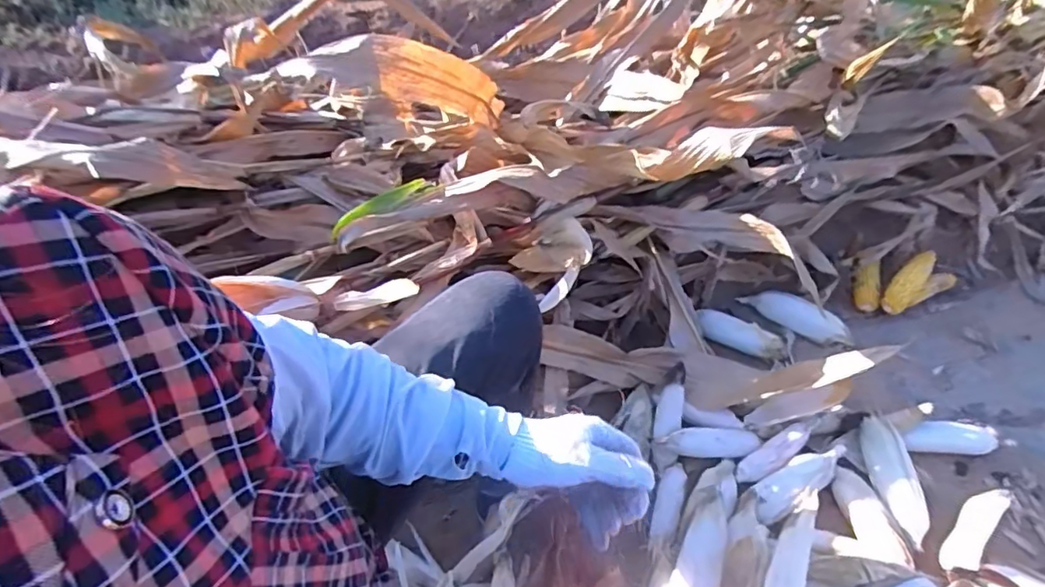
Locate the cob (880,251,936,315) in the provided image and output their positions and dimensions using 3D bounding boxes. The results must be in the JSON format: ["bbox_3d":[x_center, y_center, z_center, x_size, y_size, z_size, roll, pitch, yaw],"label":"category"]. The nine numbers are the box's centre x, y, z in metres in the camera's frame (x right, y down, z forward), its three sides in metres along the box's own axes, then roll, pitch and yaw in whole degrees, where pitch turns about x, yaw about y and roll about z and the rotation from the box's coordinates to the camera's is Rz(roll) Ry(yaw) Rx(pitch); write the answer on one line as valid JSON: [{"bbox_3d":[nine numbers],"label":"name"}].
[{"bbox_3d":[0.860,-0.029,1.246,0.057,0.044,0.180,39,84,31],"label":"cob"}]

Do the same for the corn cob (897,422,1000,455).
[{"bbox_3d":[0.776,0.266,1.025,0.161,0.047,0.049,5,46,5],"label":"corn cob"}]

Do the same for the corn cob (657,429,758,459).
[{"bbox_3d":[0.331,0.263,1.008,0.198,0.037,0.047,-1,46,-1],"label":"corn cob"}]

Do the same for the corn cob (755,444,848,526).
[{"bbox_3d":[0.476,0.318,0.964,0.228,0.041,0.064,-24,51,-21],"label":"corn cob"}]

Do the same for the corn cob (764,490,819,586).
[{"bbox_3d":[0.366,0.367,0.768,0.053,0.043,0.212,17,49,16],"label":"corn cob"}]

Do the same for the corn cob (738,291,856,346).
[{"bbox_3d":[0.607,0.047,1.246,0.229,0.054,0.058,25,51,22],"label":"corn cob"}]

